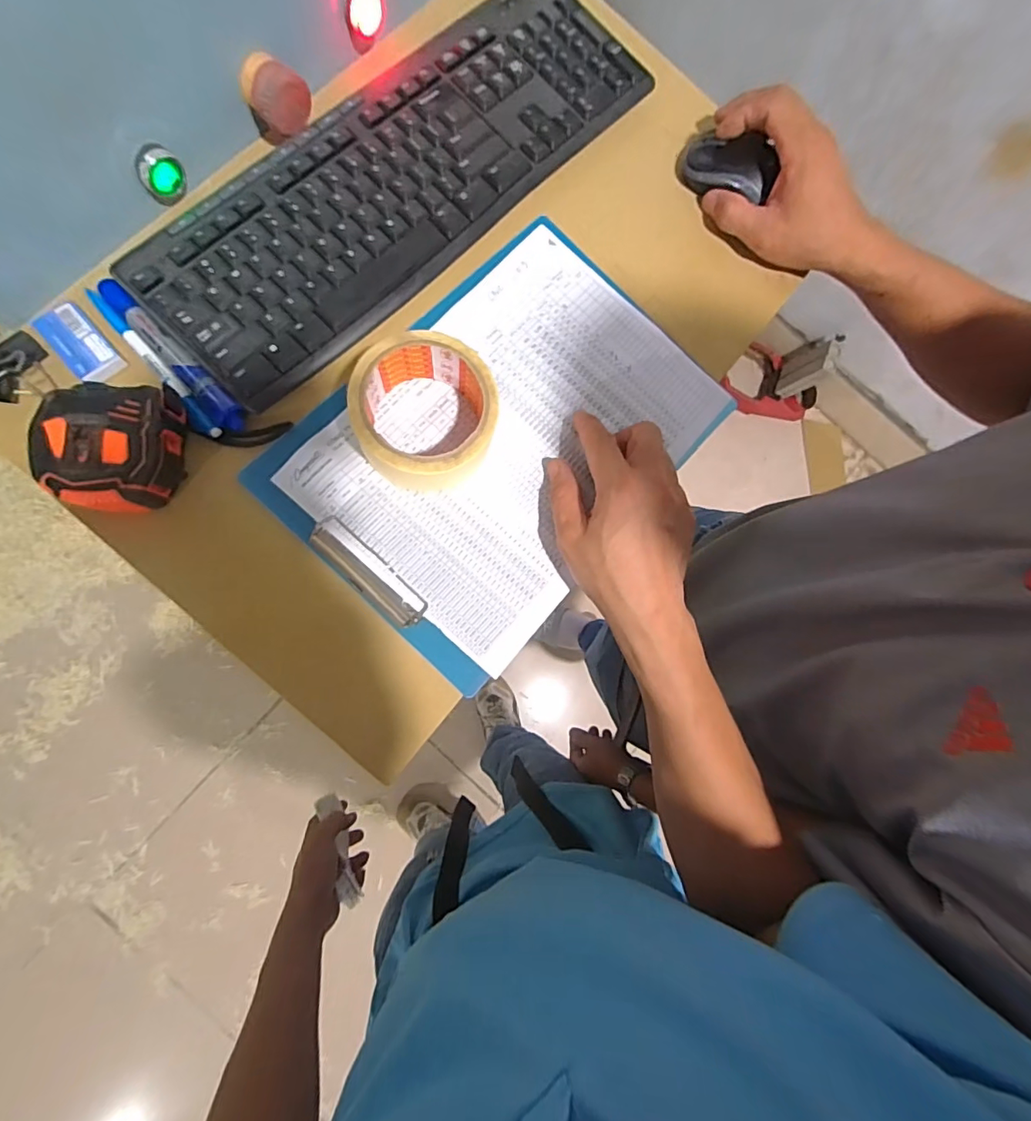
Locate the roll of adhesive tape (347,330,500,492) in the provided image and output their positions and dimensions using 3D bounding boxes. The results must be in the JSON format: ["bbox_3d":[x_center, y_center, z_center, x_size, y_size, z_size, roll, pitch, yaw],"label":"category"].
[{"bbox_3d":[-0.061,-0.101,0.355,0.093,0.052,0.094,1,83,-6],"label":"roll of adhesive tape"}]

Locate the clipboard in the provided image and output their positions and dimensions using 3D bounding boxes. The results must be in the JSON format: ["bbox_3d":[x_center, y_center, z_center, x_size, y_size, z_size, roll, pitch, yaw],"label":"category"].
[{"bbox_3d":[-0.005,-0.090,0.386,0.219,0.014,0.309,44,80,1],"label":"clipboard"}]

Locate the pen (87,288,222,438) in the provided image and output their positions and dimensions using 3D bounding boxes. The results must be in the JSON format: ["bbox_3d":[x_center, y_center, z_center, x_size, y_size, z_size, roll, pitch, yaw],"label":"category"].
[{"bbox_3d":[-0.250,-0.135,0.353,0.015,0.011,0.131,-40,88,-9],"label":"pen"}]

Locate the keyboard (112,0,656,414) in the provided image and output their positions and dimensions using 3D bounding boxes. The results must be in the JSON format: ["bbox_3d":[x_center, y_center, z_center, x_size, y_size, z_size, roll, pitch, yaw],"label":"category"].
[{"bbox_3d":[-0.080,-0.299,0.388,0.140,0.021,0.424,44,80,1],"label":"keyboard"}]

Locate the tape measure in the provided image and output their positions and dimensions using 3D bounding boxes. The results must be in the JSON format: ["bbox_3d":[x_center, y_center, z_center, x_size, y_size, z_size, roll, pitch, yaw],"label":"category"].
[{"bbox_3d":[-0.256,-0.070,0.326,0.072,0.037,0.085,0,83,-6],"label":"tape measure"}]

